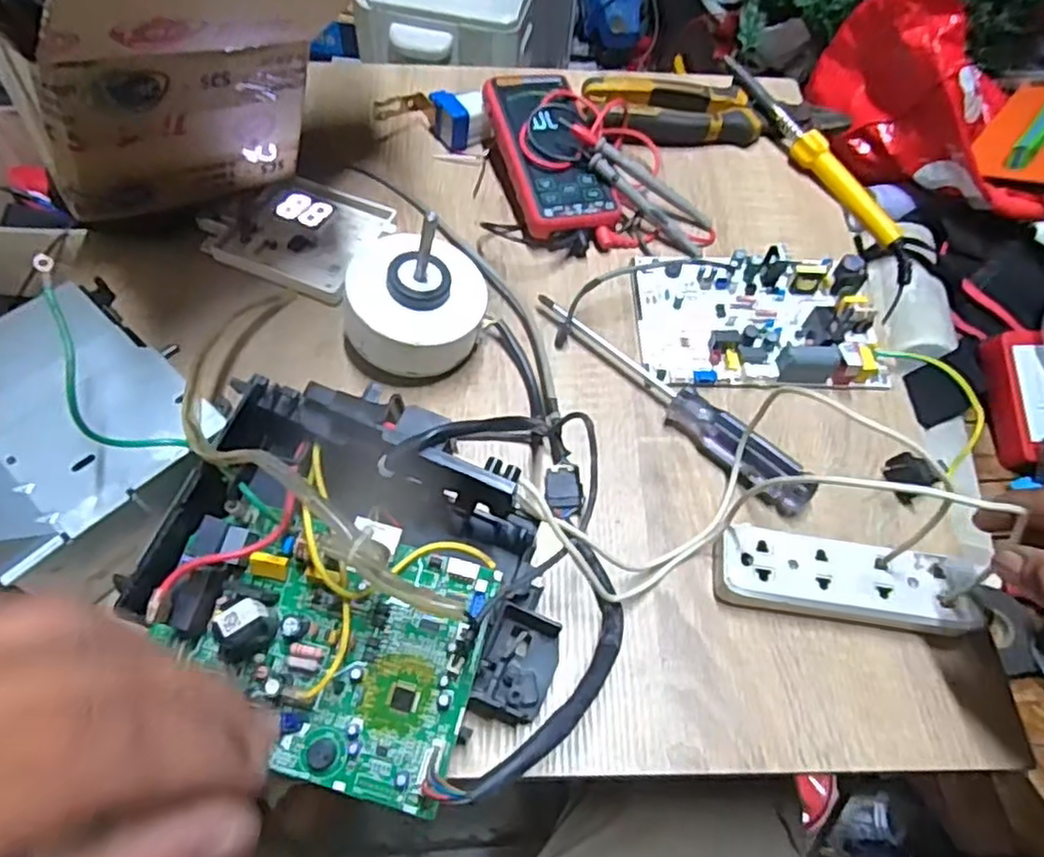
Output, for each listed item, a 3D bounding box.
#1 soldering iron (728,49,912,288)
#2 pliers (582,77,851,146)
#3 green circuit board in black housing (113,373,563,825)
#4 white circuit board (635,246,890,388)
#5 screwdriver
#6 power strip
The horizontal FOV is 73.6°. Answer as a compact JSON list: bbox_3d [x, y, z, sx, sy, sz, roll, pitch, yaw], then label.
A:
[{"bbox_3d":[0.252,-0.226,0.595,0.017,0.047,0.240,-29,66,-19],"label":"soldering iron"},{"bbox_3d":[0.172,-0.273,0.609,0.227,0.030,0.075,2,60,-3],"label":"pliers"},{"bbox_3d":[-0.086,0.080,0.335,0.204,0.088,0.172,29,62,12],"label":"green circuit board in black housing"},{"bbox_3d":[0.171,-0.081,0.502,0.169,0.030,0.112,5,60,-1],"label":"white circuit board"},{"bbox_3d":[0.095,-0.023,0.464,0.221,0.024,0.028,41,65,18],"label":"screwdriver"},{"bbox_3d":[0.184,0.087,0.402,0.143,0.030,0.044,7,60,5],"label":"power strip"}]

